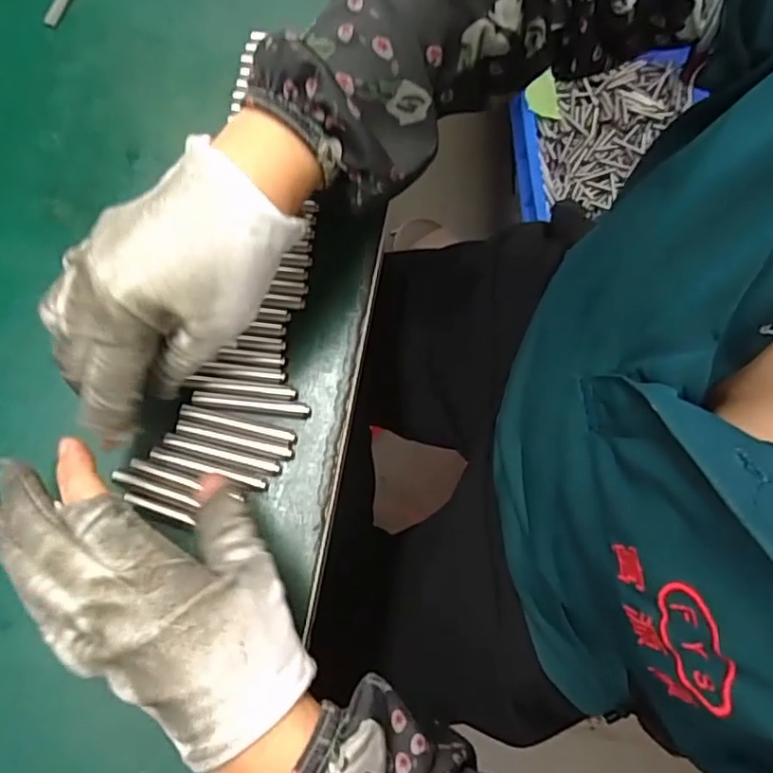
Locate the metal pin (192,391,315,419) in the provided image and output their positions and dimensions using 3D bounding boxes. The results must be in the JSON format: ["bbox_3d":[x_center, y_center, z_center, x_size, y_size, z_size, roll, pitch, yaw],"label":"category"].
[{"bbox_3d":[-0.068,0.009,0.312,0.058,0.004,0.007,6,77,1],"label":"metal pin"}]

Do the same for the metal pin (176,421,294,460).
[{"bbox_3d":[-0.075,0.026,0.308,0.058,0.004,0.007,14,77,3],"label":"metal pin"}]

